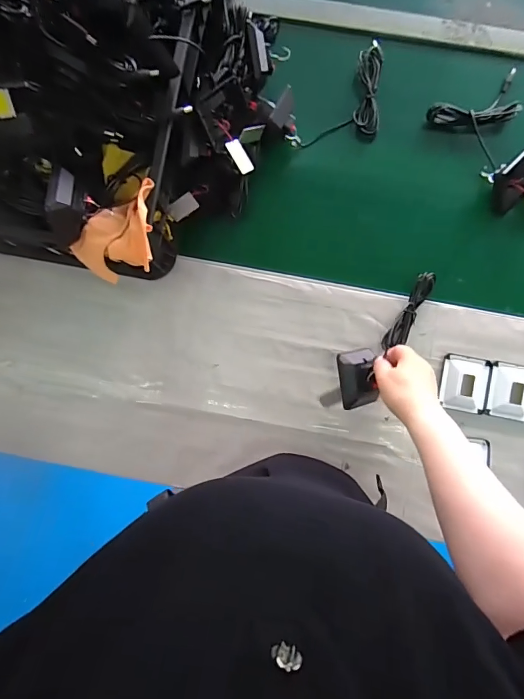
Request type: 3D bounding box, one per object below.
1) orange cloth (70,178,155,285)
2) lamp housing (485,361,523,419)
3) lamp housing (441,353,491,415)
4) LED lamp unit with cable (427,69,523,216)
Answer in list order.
[{"bbox_3d":[-0.160,-0.130,0.476,0.118,0.056,0.073,-34,85,-1],"label":"orange cloth"},{"bbox_3d":[0.366,0.062,0.579,0.069,0.018,0.075,9,86,2],"label":"lamp housing"},{"bbox_3d":[0.296,0.050,0.576,0.067,0.020,0.078,9,86,2],"label":"lamp housing"},{"bbox_3d":[0.377,-0.308,0.591,0.145,0.062,0.225,-33,85,-1],"label":"LED lamp unit with cable"}]

